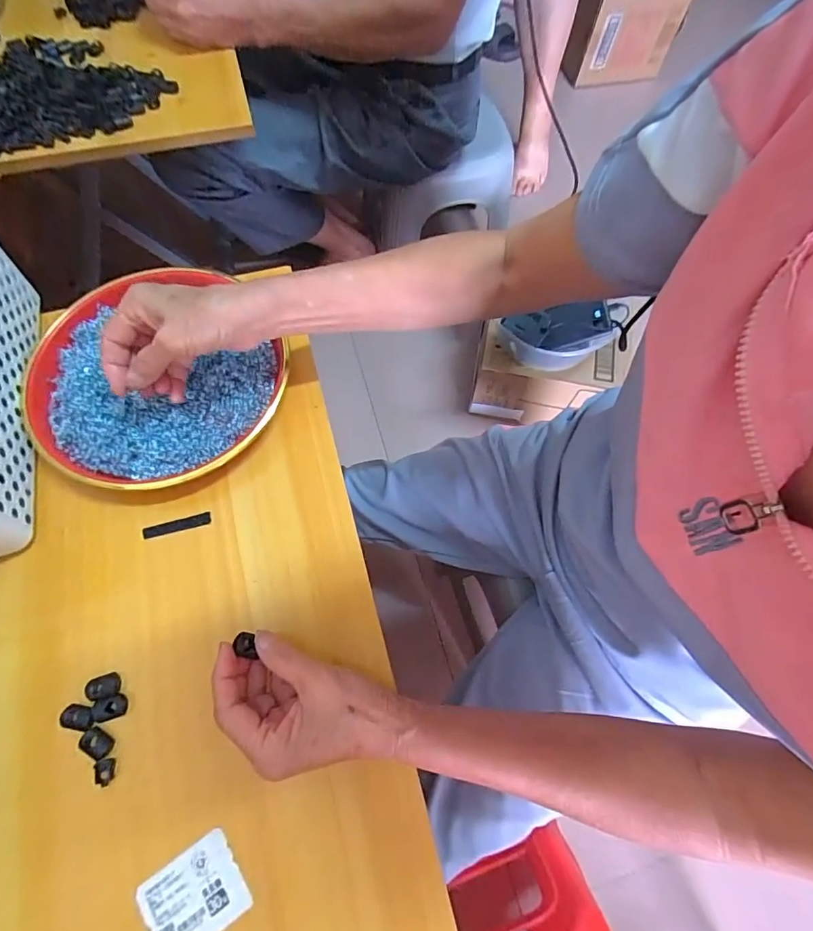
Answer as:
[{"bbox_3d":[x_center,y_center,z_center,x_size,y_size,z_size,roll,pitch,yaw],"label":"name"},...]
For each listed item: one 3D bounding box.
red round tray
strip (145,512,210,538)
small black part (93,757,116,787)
[{"bbox_3d":[-0.219,-0.077,0.399,0.197,0.034,0.203,1,69,-2],"label":"red round tray"},{"bbox_3d":[-0.188,0.049,0.371,0.052,0.004,0.010,-13,70,-7],"label":"strip"},{"bbox_3d":[-0.203,0.207,0.304,0.011,0.004,0.016,-11,70,-6],"label":"small black part"}]

